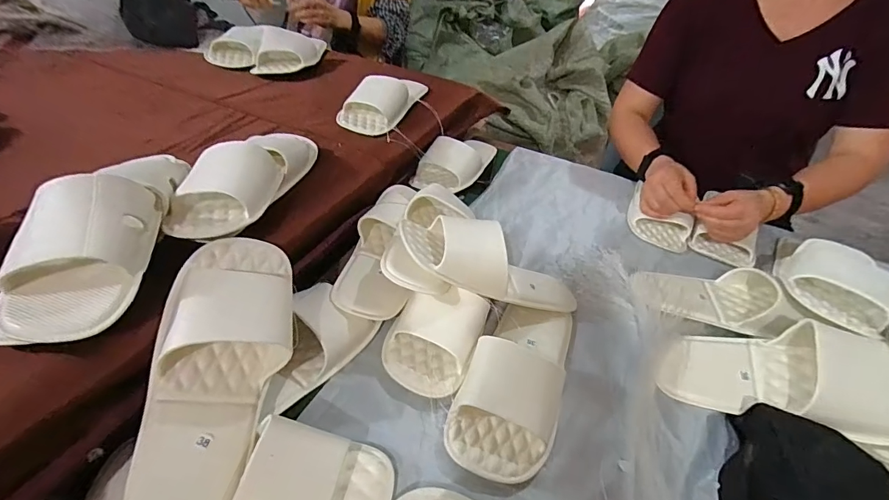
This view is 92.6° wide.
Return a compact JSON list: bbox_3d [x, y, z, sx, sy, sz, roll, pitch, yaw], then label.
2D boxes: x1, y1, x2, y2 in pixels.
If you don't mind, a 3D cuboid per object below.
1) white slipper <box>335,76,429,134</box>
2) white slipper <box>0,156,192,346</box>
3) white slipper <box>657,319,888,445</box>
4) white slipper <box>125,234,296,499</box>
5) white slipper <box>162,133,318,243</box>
[{"bbox_3d":[-0.102,-0.274,0.753,0.096,0.060,0.226,18,41,13],"label":"white slipper"},{"bbox_3d":[-0.331,-0.039,0.398,0.109,0.081,0.251,-5,41,-13],"label":"white slipper"},{"bbox_3d":[0.379,0.130,0.456,0.264,0.081,0.096,2,37,23],"label":"white slipper"},{"bbox_3d":[-0.199,0.106,0.382,0.108,0.065,0.261,5,65,-2],"label":"white slipper"},{"bbox_3d":[-0.236,-0.093,0.504,0.093,0.073,0.230,7,40,1],"label":"white slipper"}]

